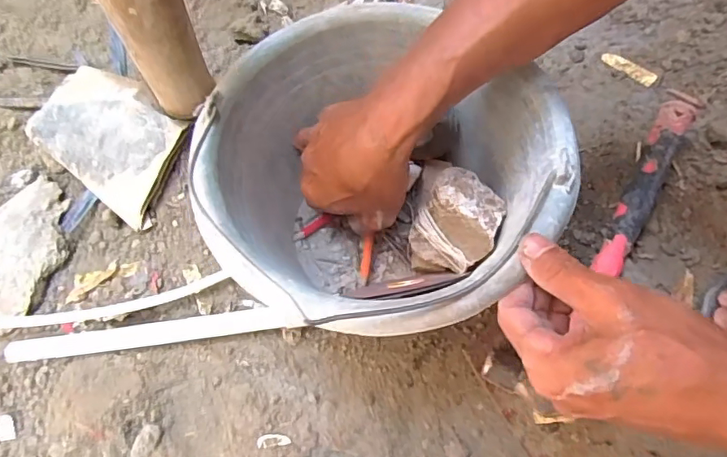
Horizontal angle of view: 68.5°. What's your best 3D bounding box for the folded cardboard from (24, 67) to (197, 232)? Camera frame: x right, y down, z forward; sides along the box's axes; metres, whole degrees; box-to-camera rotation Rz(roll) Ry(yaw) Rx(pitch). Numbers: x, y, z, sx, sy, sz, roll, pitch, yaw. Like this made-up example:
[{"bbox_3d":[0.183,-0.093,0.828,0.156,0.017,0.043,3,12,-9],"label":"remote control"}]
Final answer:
[{"bbox_3d":[-0.267,-0.100,0.568,0.180,0.034,0.117,35,75,15],"label":"folded cardboard"}]

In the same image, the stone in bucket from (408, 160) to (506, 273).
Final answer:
[{"bbox_3d":[0.072,-0.007,0.421,0.066,0.059,0.069,10,70,8],"label":"stone in bucket"}]

